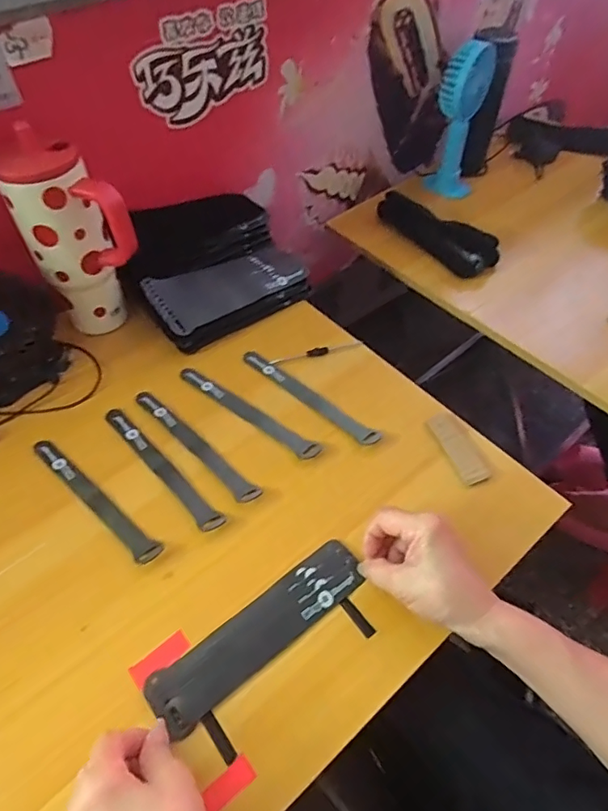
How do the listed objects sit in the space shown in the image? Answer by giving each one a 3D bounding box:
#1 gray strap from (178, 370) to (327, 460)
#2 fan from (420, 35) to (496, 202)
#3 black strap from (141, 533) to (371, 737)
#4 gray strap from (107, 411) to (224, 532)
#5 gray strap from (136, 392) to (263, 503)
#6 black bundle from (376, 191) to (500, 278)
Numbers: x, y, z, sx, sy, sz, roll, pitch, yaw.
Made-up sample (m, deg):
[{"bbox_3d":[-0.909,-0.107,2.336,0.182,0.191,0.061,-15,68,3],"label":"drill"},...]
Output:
[{"bbox_3d":[-0.065,0.004,0.567,0.191,0.011,0.021,30,58,21],"label":"gray strap"},{"bbox_3d":[0.245,-0.439,0.822,0.085,0.237,0.065,12,54,10],"label":"fan"},{"bbox_3d":[-0.034,0.187,0.433,0.195,0.014,0.049,-33,64,-22],"label":"black strap"},{"bbox_3d":[-0.149,0.061,0.531,0.021,0.004,0.191,-39,60,-24],"label":"gray strap"},{"bbox_3d":[-0.118,0.040,0.544,0.188,0.004,0.022,36,61,25],"label":"gray strap"},{"bbox_3d":[0.199,-0.263,0.793,0.204,0.041,0.059,36,61,25],"label":"black bundle"}]

